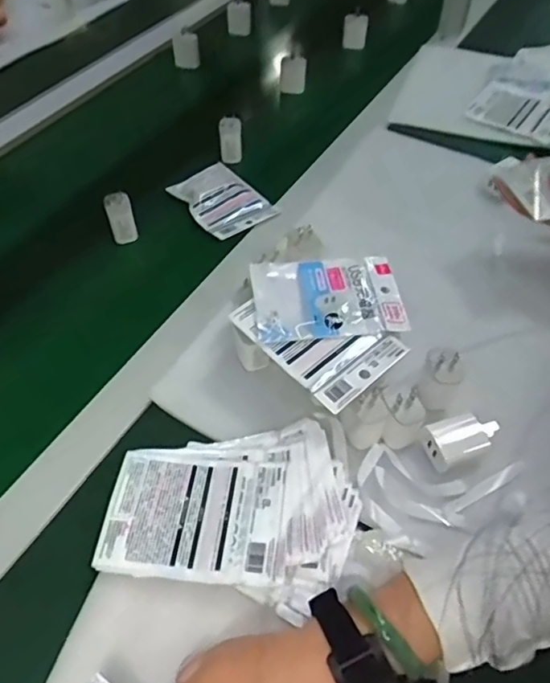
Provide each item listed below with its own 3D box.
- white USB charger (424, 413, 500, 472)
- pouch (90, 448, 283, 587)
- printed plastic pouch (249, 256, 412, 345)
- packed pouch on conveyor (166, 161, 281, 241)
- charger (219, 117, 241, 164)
[{"bbox_3d":[0.166,0.085,0.486,0.059,0.029,0.038,-17,54,-13],"label":"white USB charger"},{"bbox_3d":[-0.063,0.135,0.445,0.142,0.011,0.104,4,52,3],"label":"pouch"},{"bbox_3d":[0.049,-0.042,0.526,0.136,0.015,0.094,-4,52,-4],"label":"printed plastic pouch"},{"bbox_3d":[-0.063,-0.186,0.713,0.097,0.040,0.110,-28,57,-21],"label":"packed pouch on conveyor"},{"bbox_3d":[-0.064,-0.287,0.787,0.030,0.063,0.016,-2,28,-2],"label":"charger"}]

